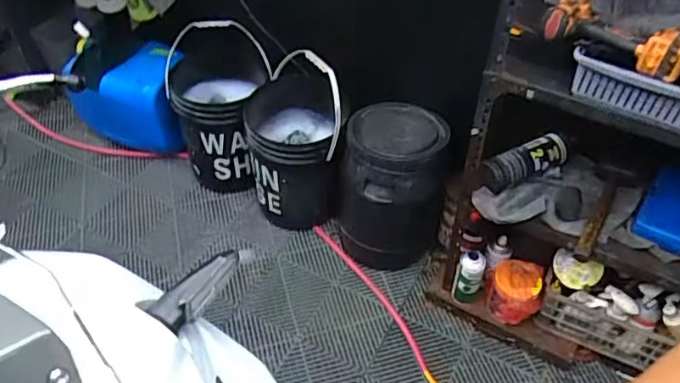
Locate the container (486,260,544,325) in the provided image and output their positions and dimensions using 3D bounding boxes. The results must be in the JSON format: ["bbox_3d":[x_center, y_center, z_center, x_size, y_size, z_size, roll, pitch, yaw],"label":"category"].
[{"bbox_3d":[0.451,0.262,1.490,0.120,0.130,0.120,2,47,0],"label":"container"}]

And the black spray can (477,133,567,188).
[{"bbox_3d":[0.420,-0.066,1.348,0.258,0.076,0.068,-16,50,-17],"label":"black spray can"}]

